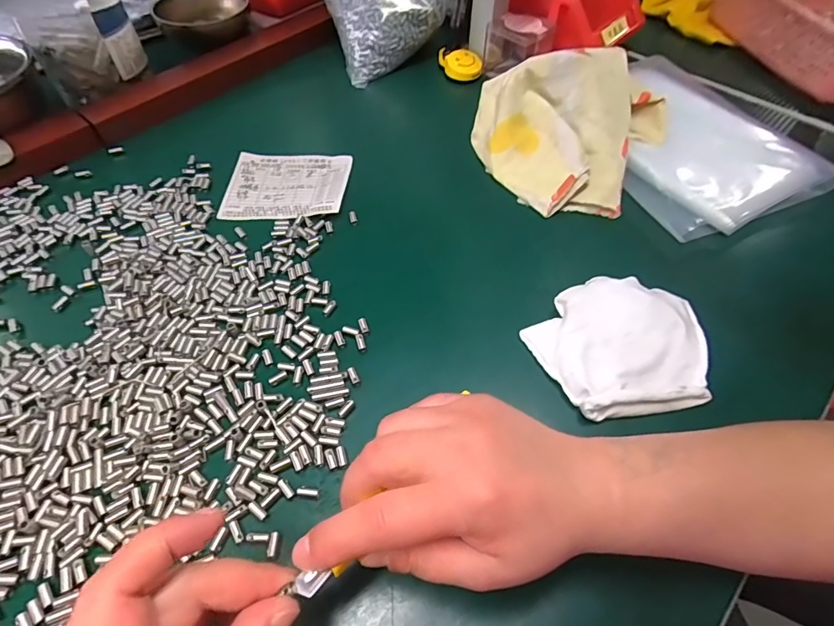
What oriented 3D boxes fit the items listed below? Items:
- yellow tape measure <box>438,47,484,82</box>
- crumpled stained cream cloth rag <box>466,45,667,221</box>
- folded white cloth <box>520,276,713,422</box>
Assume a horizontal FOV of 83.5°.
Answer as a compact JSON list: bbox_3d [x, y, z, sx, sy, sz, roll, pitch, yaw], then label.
[{"bbox_3d":[0.050,-0.289,0.544,0.052,0.018,0.038,9,85,1],"label":"yellow tape measure"},{"bbox_3d":[0.145,-0.167,0.427,0.173,0.073,0.150,1,54,0],"label":"crumpled stained cream cloth rag"},{"bbox_3d":[0.136,0.020,0.317,0.109,0.024,0.093,-5,55,-7],"label":"folded white cloth"}]

